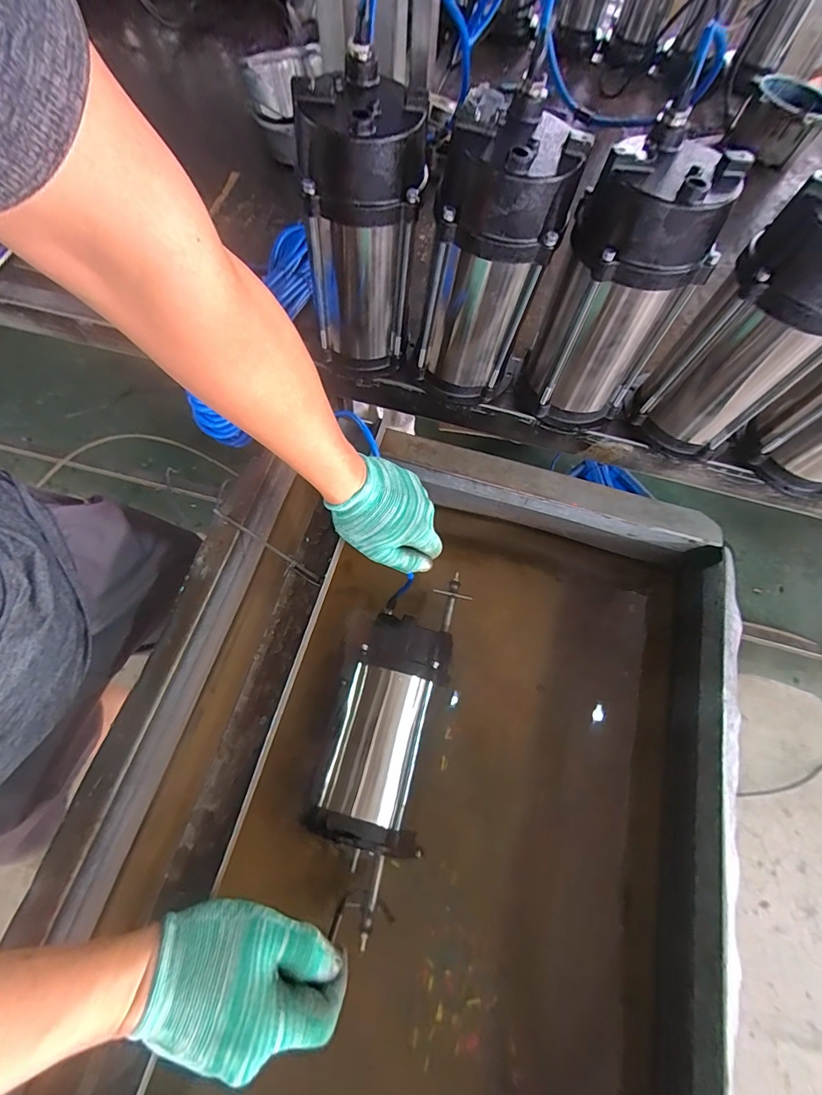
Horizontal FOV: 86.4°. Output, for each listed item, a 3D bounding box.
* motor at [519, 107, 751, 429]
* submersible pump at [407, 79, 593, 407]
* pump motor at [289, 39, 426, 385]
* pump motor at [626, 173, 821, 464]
[{"bbox_3d":[0.208,-0.253,0.461,0.128,0.250,0.113,28,69,9],"label":"motor"},{"bbox_3d":[0.082,-0.279,0.469,0.111,0.257,0.108,33,70,11],"label":"submersible pump"},{"bbox_3d":[-0.051,-0.321,0.474,0.115,0.253,0.100,6,67,0],"label":"pump motor"},{"bbox_3d":[0.356,-0.216,0.458,0.123,0.248,0.114,43,72,14],"label":"pump motor"}]

